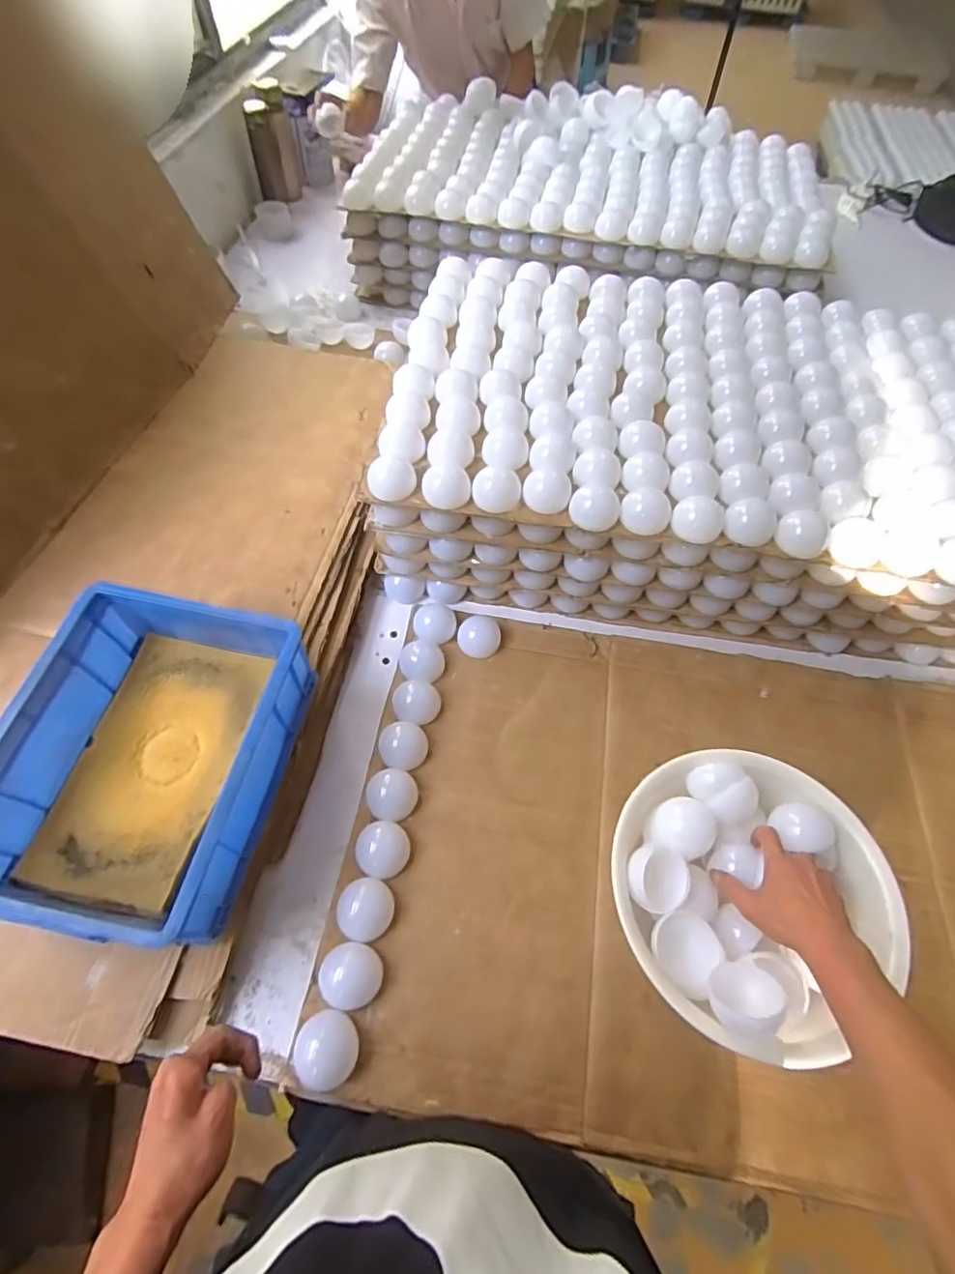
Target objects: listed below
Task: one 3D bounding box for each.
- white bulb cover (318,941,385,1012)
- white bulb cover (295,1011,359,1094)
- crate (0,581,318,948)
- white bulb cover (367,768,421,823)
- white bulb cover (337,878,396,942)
[{"bbox_3d":[-0.138,0.370,0.615,0.064,0.027,0.060,7,59,2],"label":"white bulb cover"},{"bbox_3d":[-0.158,0.431,0.588,0.063,0.025,0.066,7,59,2],"label":"white bulb cover"},{"bbox_3d":[-0.362,0.136,0.627,0.255,0.138,0.339,11,59,4],"label":"crate"},{"bbox_3d":[-0.109,0.203,0.717,0.063,0.033,0.063,10,59,4],"label":"white bulb cover"},{"bbox_3d":[-0.130,0.318,0.654,0.061,0.031,0.064,6,59,2],"label":"white bulb cover"}]

